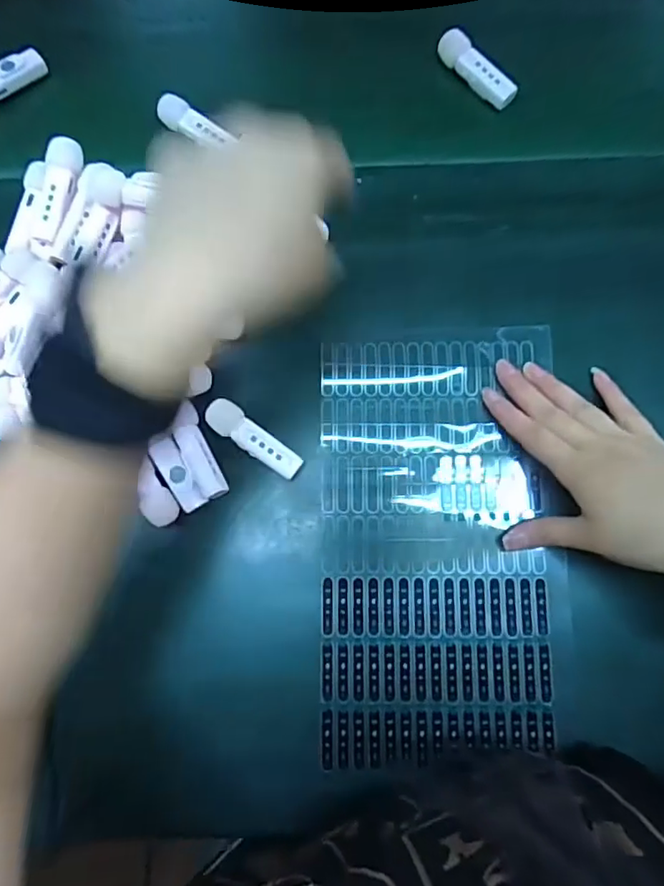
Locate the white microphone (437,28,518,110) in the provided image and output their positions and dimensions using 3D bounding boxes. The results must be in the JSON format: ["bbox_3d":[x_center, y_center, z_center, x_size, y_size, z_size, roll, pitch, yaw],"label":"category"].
[{"bbox_3d":[0.100,-0.257,0.383,0.016,0.013,0.064,-43,84,-5],"label":"white microphone"}]

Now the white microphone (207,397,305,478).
[{"bbox_3d":[-0.047,-0.002,0.337,0.064,0.013,0.019,35,83,5],"label":"white microphone"}]

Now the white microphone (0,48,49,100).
[{"bbox_3d":[-0.227,-0.248,0.381,0.064,0.018,0.016,-40,83,-5],"label":"white microphone"}]

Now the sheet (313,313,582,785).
[{"bbox_3d":[0.065,0.056,0.334,0.142,0.005,0.249,0,81,0],"label":"sheet"}]

